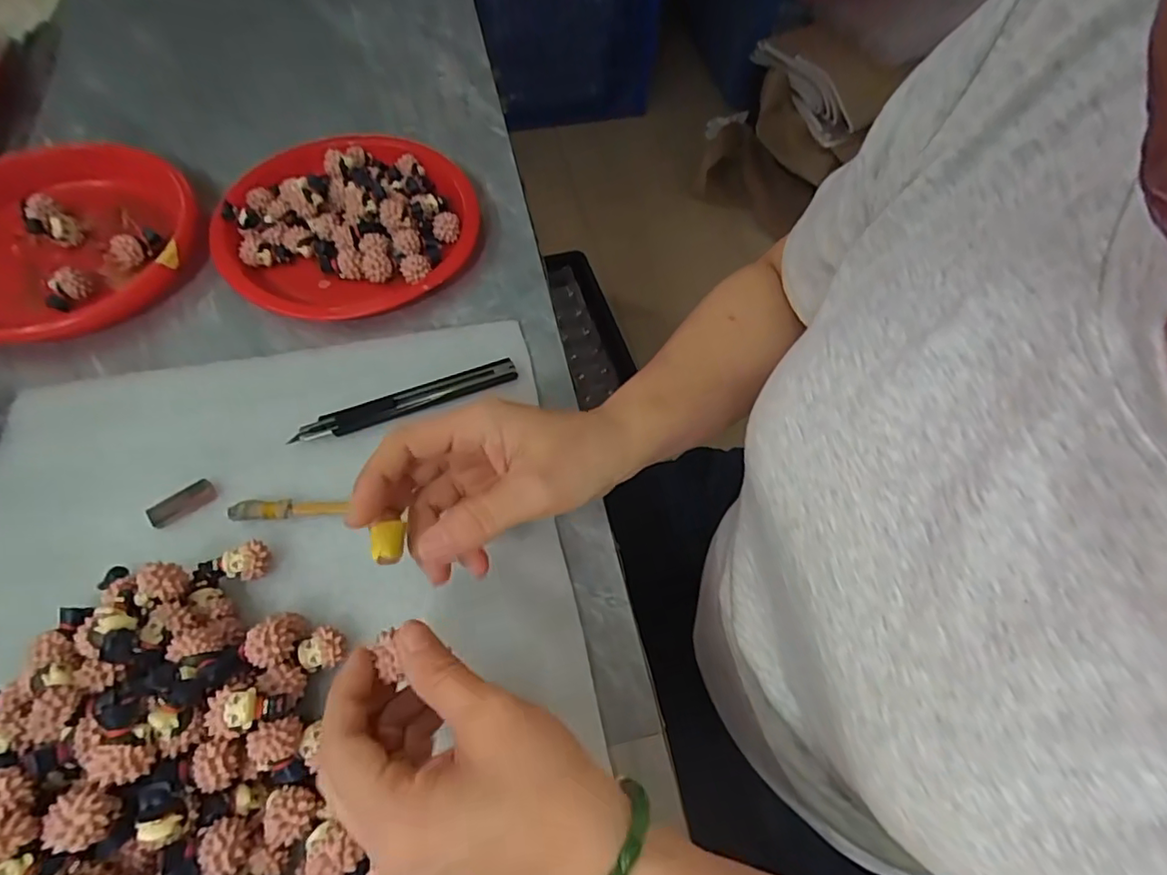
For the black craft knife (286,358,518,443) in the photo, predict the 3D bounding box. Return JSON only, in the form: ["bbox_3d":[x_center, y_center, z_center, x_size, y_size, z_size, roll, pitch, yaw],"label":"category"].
[{"bbox_3d":[-0.108,-0.023,0.359,0.136,0.006,0.016,-18,64,-13],"label":"black craft knife"}]

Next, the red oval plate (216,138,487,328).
[{"bbox_3d":[-0.170,-0.159,0.415,0.176,0.037,0.165,-15,63,-11],"label":"red oval plate"}]

